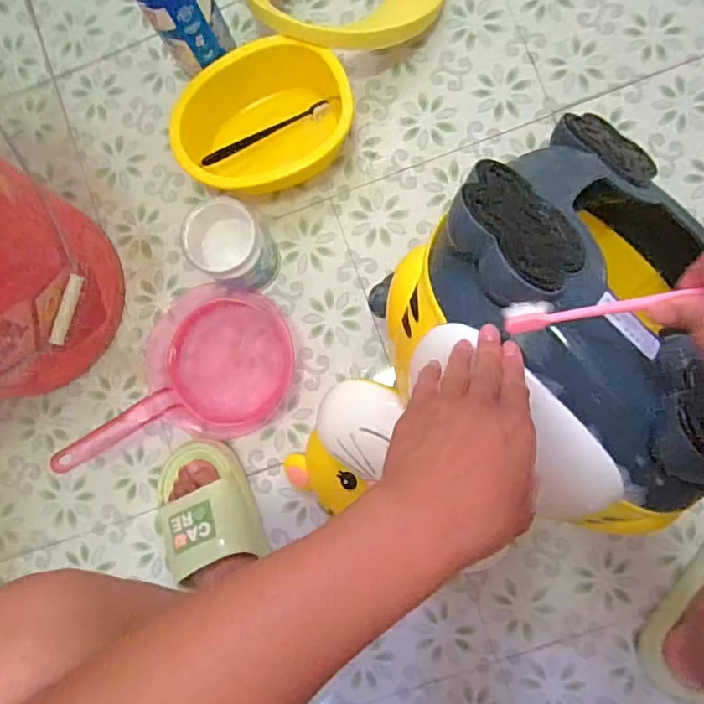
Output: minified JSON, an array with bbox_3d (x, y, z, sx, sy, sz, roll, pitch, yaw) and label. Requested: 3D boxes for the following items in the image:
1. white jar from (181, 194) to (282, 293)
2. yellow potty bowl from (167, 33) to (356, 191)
[{"bbox_3d":[-0.135,-0.118,0.637,0.087,0.121,0.097,-33,84,1],"label":"white jar"},{"bbox_3d":[-0.105,-0.276,0.658,0.208,0.094,0.142,-17,85,2],"label":"yellow potty bowl"}]

